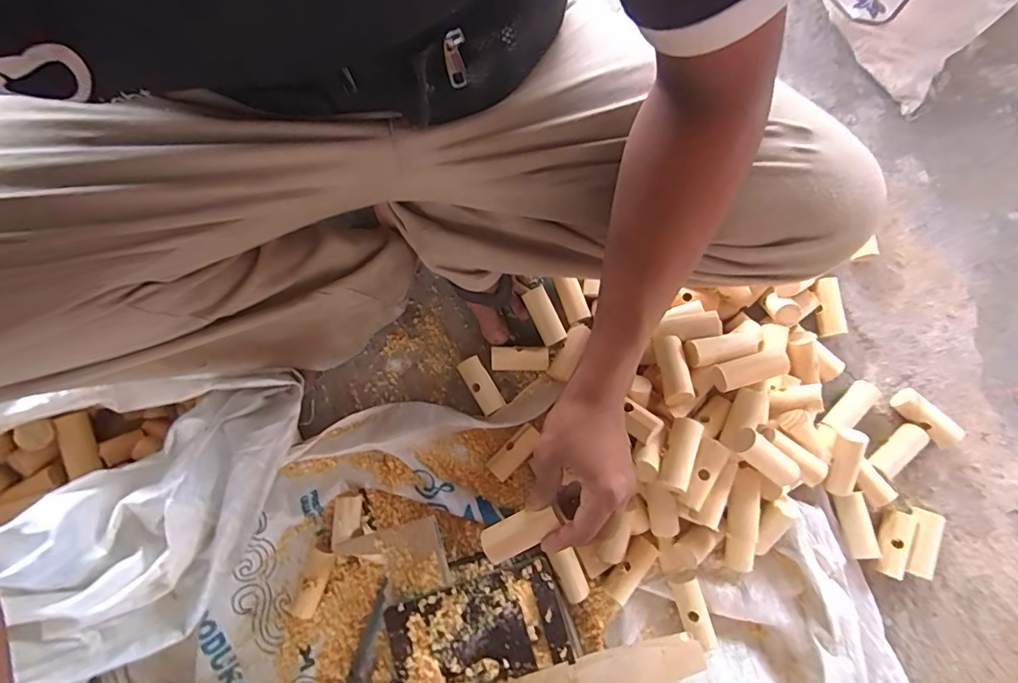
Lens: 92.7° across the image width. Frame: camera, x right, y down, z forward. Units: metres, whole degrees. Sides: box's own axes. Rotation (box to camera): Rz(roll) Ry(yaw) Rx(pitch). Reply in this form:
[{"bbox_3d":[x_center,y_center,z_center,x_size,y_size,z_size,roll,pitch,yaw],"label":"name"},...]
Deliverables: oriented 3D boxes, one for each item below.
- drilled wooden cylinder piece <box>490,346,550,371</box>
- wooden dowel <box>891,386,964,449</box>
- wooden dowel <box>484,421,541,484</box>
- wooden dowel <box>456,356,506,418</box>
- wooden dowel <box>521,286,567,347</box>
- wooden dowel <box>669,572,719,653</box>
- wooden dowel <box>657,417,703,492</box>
[{"bbox_3d":[0.014,0.023,0.632,0.074,0.023,0.029,1,76,1],"label":"drilled wooden cylinder piece"},{"bbox_3d":[0.515,0.095,0.603,0.034,0.031,0.077,-44,80,-9],"label":"wooden dowel"},{"bbox_3d":[0.006,0.135,0.604,0.029,0.028,0.072,40,84,10],"label":"wooden dowel"},{"bbox_3d":[-0.036,0.056,0.619,0.030,0.024,0.074,-30,78,-6],"label":"wooden dowel"},{"bbox_3d":[0.045,-0.033,0.623,0.032,0.024,0.072,-26,79,-4],"label":"wooden dowel"},{"bbox_3d":[0.211,0.312,0.559,0.031,0.029,0.083,-17,77,-3],"label":"wooden dowel"},{"bbox_3d":[0.180,0.118,0.509,0.029,0.034,0.074,19,79,5],"label":"wooden dowel"}]

